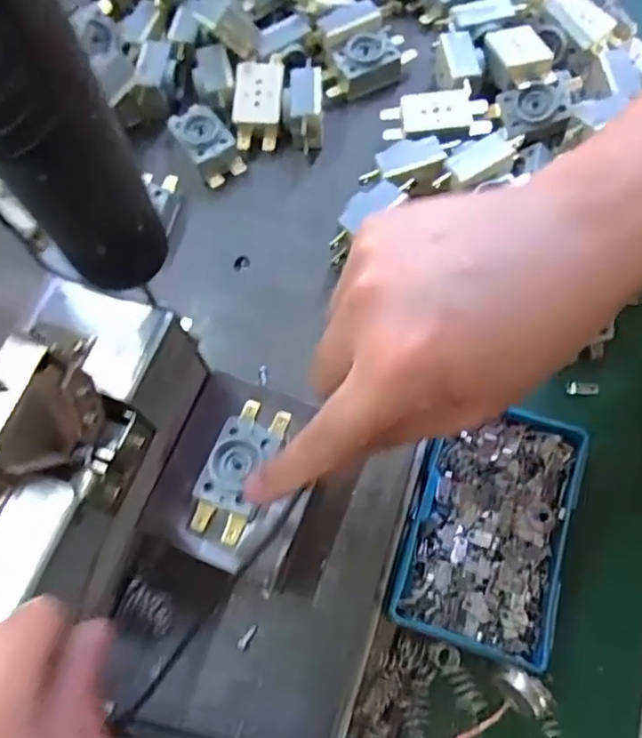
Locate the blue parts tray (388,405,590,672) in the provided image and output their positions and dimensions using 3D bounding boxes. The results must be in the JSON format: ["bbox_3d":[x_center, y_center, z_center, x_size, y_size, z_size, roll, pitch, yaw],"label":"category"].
[{"bbox_3d":[0.081,0.075,0.299,0.071,0.022,0.113,16,68,9],"label":"blue parts tray"}]

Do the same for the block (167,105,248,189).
[{"bbox_3d":[-0.066,-0.133,0.361,0.027,0.016,0.051,-33,69,-12],"label":"block"}]

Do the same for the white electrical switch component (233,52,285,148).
[{"bbox_3d":[-0.036,-0.158,0.364,0.029,0.014,0.055,-1,81,9],"label":"white electrical switch component"}]

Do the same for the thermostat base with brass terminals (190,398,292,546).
[{"bbox_3d":[-0.036,0.043,0.268,0.025,0.014,0.061,21,74,10],"label":"thermostat base with brass terminals"}]

